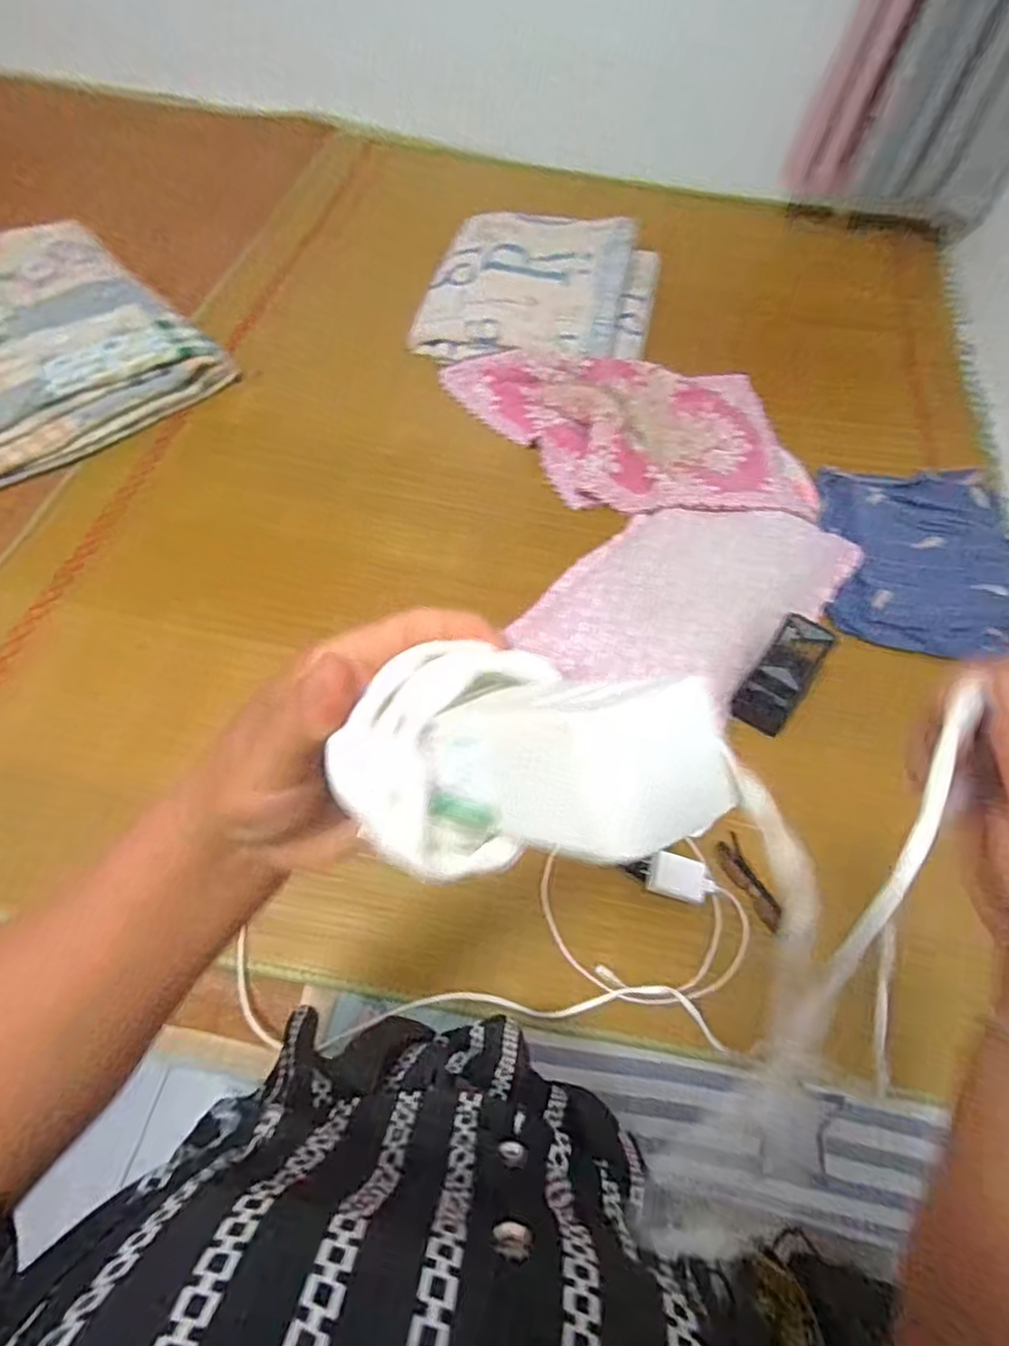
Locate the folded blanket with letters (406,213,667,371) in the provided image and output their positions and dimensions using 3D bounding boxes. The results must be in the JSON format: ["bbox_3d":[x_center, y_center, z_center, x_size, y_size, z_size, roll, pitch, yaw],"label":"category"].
[{"bbox_3d":[0.082,-0.775,1.321,0.437,0.091,0.505,12,59,4],"label":"folded blanket with letters"}]

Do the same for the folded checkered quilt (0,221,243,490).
[{"bbox_3d":[-0.818,-0.570,1.122,0.456,0.093,0.596,-39,68,-23],"label":"folded checkered quilt"}]

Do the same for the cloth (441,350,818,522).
[{"bbox_3d":[0.208,-0.407,1.127,0.584,0.055,0.422,-3,59,-5],"label":"cloth"}]

